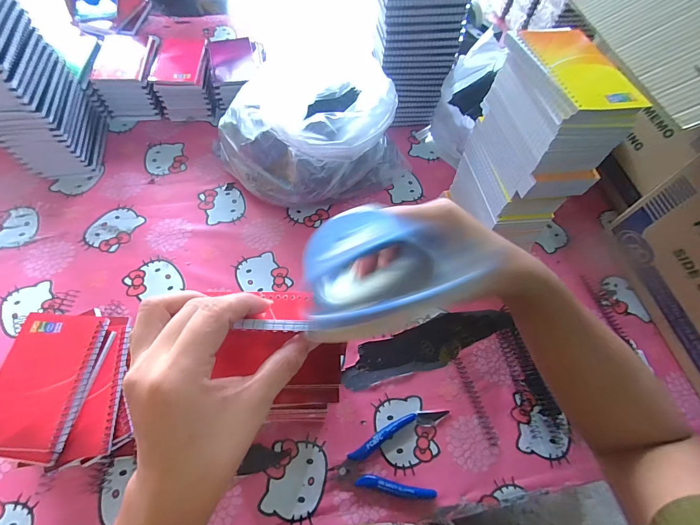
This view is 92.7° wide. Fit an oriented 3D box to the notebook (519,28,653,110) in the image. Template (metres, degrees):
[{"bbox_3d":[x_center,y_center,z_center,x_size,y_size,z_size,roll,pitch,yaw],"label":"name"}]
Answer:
[{"bbox_3d":[0.223,-0.199,0.334,0.075,0.014,0.136,-9,64,-9],"label":"notebook"}]

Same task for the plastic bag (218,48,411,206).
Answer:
[{"bbox_3d":[-0.052,-0.210,0.531,0.227,0.200,0.256,40,67,16],"label":"plastic bag"}]

